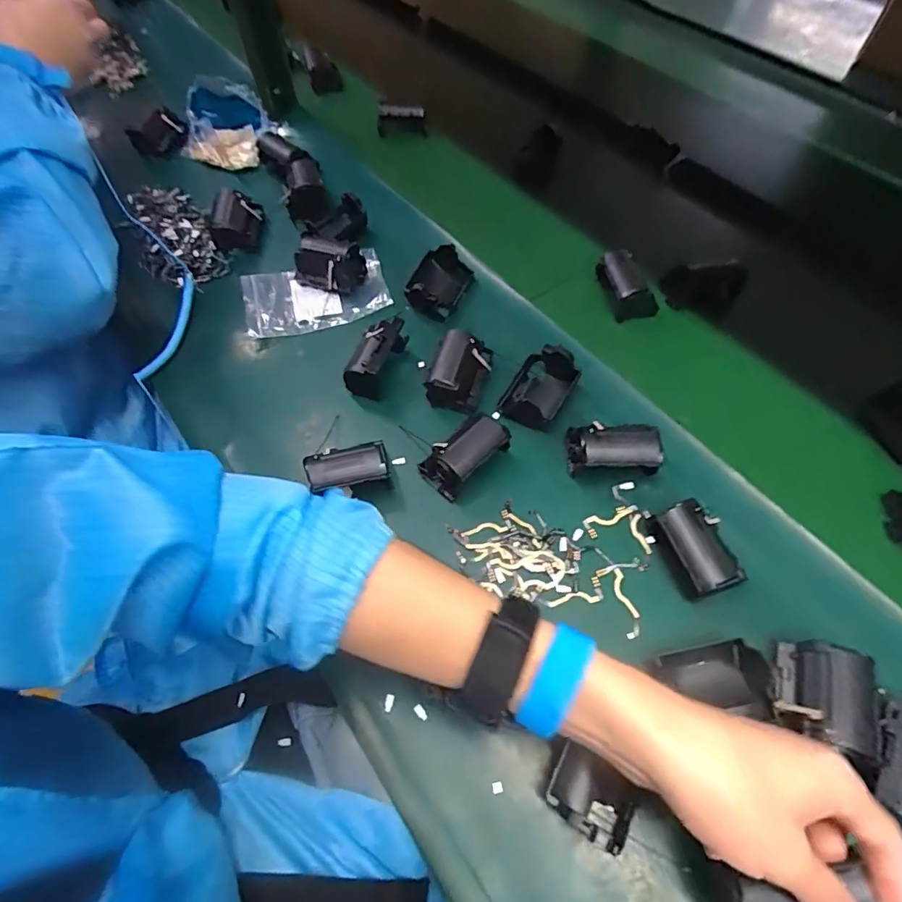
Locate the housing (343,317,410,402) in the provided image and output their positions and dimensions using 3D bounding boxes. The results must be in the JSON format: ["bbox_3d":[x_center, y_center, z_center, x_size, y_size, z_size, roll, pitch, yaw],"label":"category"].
[{"bbox_3d":[-0.071,-0.089,0.491,0.042,0.047,0.073,20,62,13],"label":"housing"}]

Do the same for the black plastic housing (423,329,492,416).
[{"bbox_3d":[0.009,-0.074,0.481,0.049,0.045,0.068,12,61,9],"label":"black plastic housing"}]

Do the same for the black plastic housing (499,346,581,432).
[{"bbox_3d":[0.080,-0.058,0.469,0.052,0.040,0.070,27,64,16],"label":"black plastic housing"}]

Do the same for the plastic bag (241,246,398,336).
[{"bbox_3d":[-0.149,-0.173,0.563,0.153,0.013,0.090,-13,60,-6],"label":"plastic bag"}]

